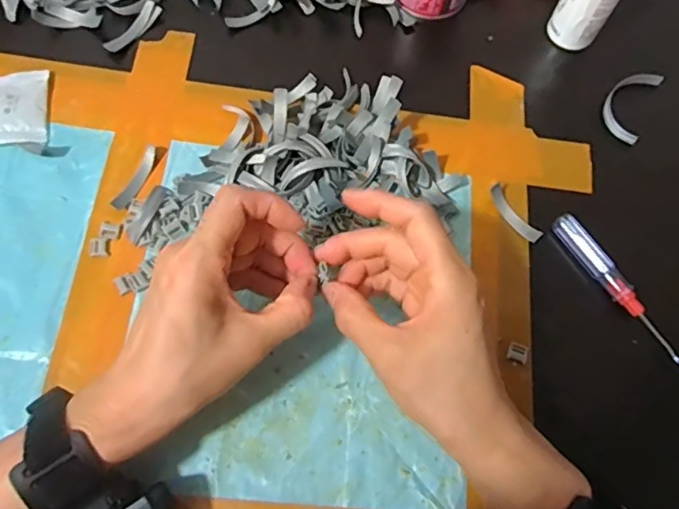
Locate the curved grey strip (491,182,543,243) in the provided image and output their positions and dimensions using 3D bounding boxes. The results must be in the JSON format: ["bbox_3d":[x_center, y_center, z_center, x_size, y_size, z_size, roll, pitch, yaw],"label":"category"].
[{"bbox_3d":[0.122,-0.028,0.400,0.013,0.004,0.048,-39,78,5],"label":"curved grey strip"}]

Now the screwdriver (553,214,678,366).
[{"bbox_3d":[0.188,0.022,0.382,0.013,0.012,0.119,-30,72,-14],"label":"screwdriver"}]

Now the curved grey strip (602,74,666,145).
[{"bbox_3d":[0.228,-0.119,0.445,0.033,0.012,0.066,30,82,10],"label":"curved grey strip"}]

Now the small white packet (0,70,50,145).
[{"bbox_3d":[-0.235,-0.108,0.418,0.040,0.010,0.063,-7,68,-5],"label":"small white packet"}]

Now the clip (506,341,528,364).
[{"bbox_3d":[0.116,0.063,0.368,0.013,0.004,0.012,18,68,5],"label":"clip"}]

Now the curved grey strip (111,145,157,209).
[{"bbox_3d":[-0.143,-0.053,0.402,0.010,0.007,0.053,21,68,6],"label":"curved grey strip"}]

